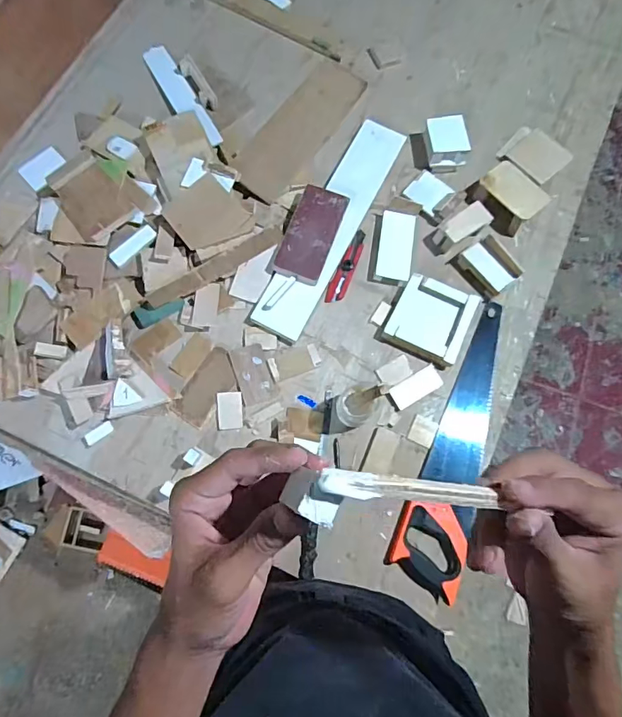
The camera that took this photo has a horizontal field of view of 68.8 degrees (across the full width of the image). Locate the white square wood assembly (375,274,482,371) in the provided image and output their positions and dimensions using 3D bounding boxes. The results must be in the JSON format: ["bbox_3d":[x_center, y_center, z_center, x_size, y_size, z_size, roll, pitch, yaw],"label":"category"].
[{"bbox_3d":[0.221,-0.070,0.850,0.141,0.030,0.149,27,75,7],"label":"white square wood assembly"}]

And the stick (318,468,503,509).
[{"bbox_3d":[0.050,0.065,0.224,0.094,0.004,0.012,9,79,-14],"label":"stick"}]

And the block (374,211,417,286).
[{"bbox_3d":[0.167,-0.216,0.891,0.068,0.018,0.143,8,73,2],"label":"block"}]

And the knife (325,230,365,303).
[{"bbox_3d":[0.070,-0.179,0.883,0.031,0.011,0.160,22,74,6],"label":"knife"}]

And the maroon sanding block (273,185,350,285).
[{"bbox_3d":[0.003,-0.239,0.876,0.090,0.031,0.197,19,80,3],"label":"maroon sanding block"}]

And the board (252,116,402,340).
[{"bbox_3d":[0.043,-0.262,0.888,0.099,0.025,0.496,27,75,7],"label":"board"}]

